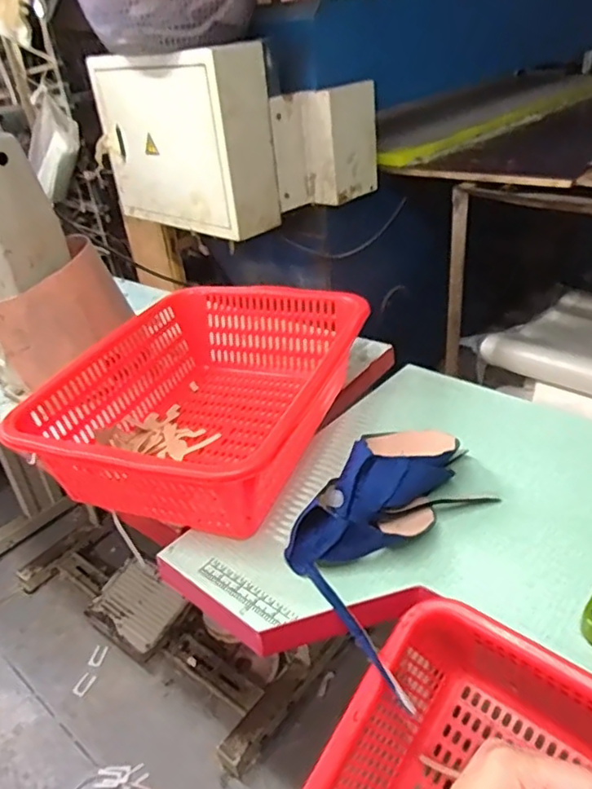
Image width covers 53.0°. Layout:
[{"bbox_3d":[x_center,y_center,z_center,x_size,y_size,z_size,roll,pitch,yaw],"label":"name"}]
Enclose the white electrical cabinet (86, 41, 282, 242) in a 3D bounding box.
[{"bbox_3d":[-0.266,-0.598,1.417,0.185,0.368,0.456,-30,40,-33],"label":"white electrical cabinet"}]

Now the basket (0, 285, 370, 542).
[{"bbox_3d":[-0.110,0.008,0.786,0.329,0.144,0.422,8,35,21],"label":"basket"}]

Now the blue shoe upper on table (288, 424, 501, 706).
[{"bbox_3d":[0.104,0.114,0.625,0.147,0.087,0.283,17,39,32],"label":"blue shoe upper on table"}]

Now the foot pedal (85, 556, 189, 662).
[{"bbox_3d":[-0.381,0.516,1.420,0.217,0.040,0.167,22,67,30],"label":"foot pedal"}]

